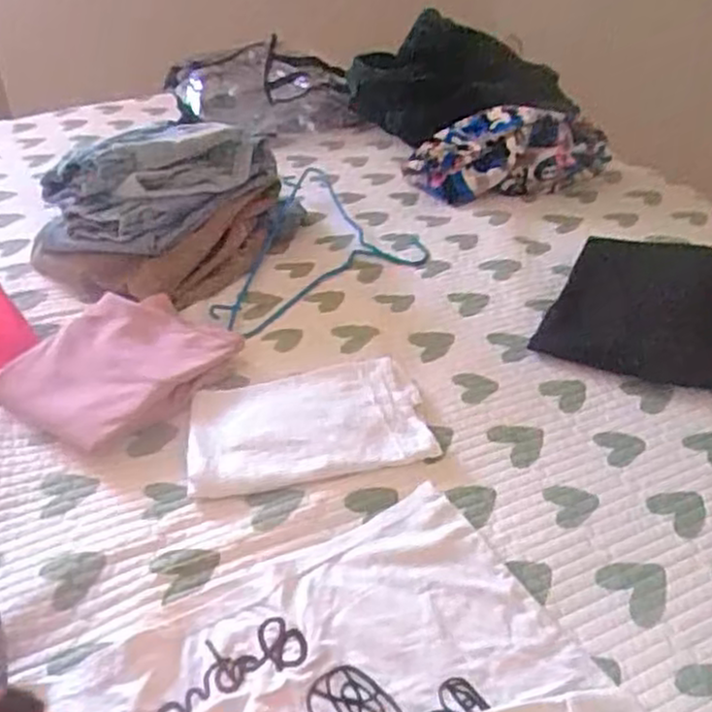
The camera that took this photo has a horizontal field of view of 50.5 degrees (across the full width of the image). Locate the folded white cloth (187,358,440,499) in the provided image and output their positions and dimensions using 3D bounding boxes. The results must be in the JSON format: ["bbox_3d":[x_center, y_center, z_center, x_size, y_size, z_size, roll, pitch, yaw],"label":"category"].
[{"bbox_3d":[-0.045,0.059,0.669,0.201,0.017,0.139,-8,37,-9],"label":"folded white cloth"}]

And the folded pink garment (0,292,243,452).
[{"bbox_3d":[-0.226,0.006,0.723,0.158,0.038,0.195,23,43,29],"label":"folded pink garment"}]

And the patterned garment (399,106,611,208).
[{"bbox_3d":[0.213,-0.296,1.083,0.277,0.097,0.157,-3,37,-2],"label":"patterned garment"}]

